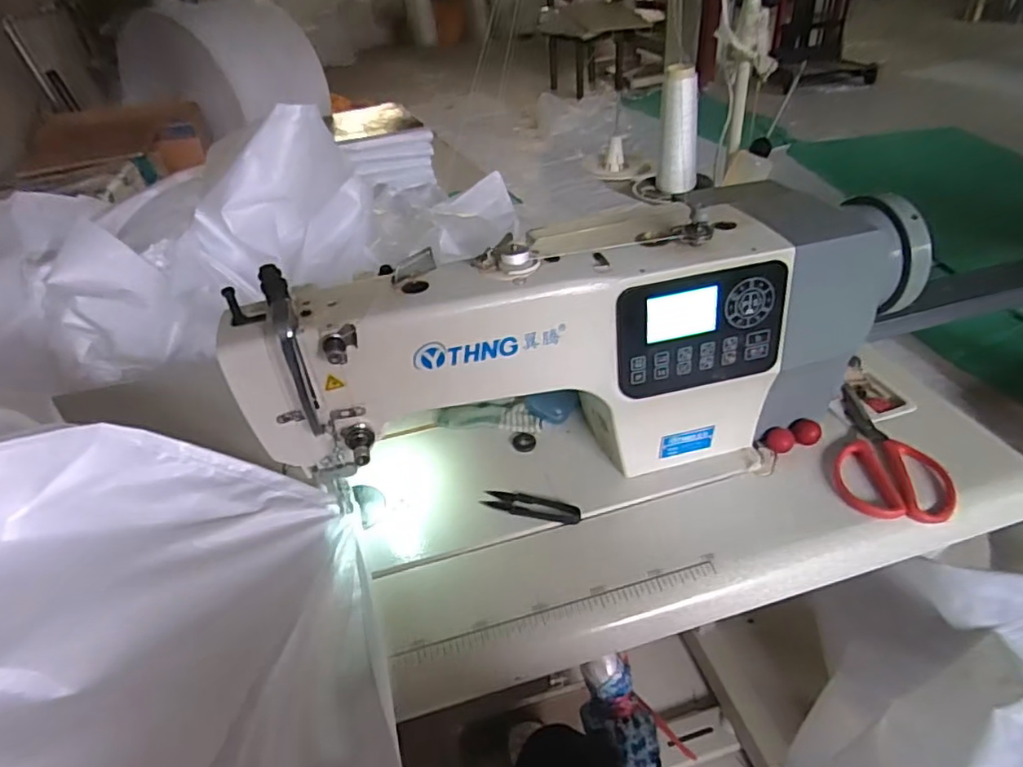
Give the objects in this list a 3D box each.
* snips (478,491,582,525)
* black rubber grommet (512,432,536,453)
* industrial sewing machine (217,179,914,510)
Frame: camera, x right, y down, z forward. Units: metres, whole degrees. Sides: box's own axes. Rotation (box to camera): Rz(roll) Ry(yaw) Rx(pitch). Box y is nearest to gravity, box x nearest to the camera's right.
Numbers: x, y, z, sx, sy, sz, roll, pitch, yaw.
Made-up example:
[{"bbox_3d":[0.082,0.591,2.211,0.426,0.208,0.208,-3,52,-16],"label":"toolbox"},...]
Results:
[{"bbox_3d":[0.020,0.117,0.584,0.096,0.010,0.025,13,43,20],"label":"snips"},{"bbox_3d":[0.014,0.063,0.656,0.025,0.005,0.026,-5,40,0],"label":"black rubber grommet"},{"bbox_3d":[0.082,-0.021,0.559,0.599,0.237,0.136,-16,41,-12],"label":"industrial sewing machine"}]

